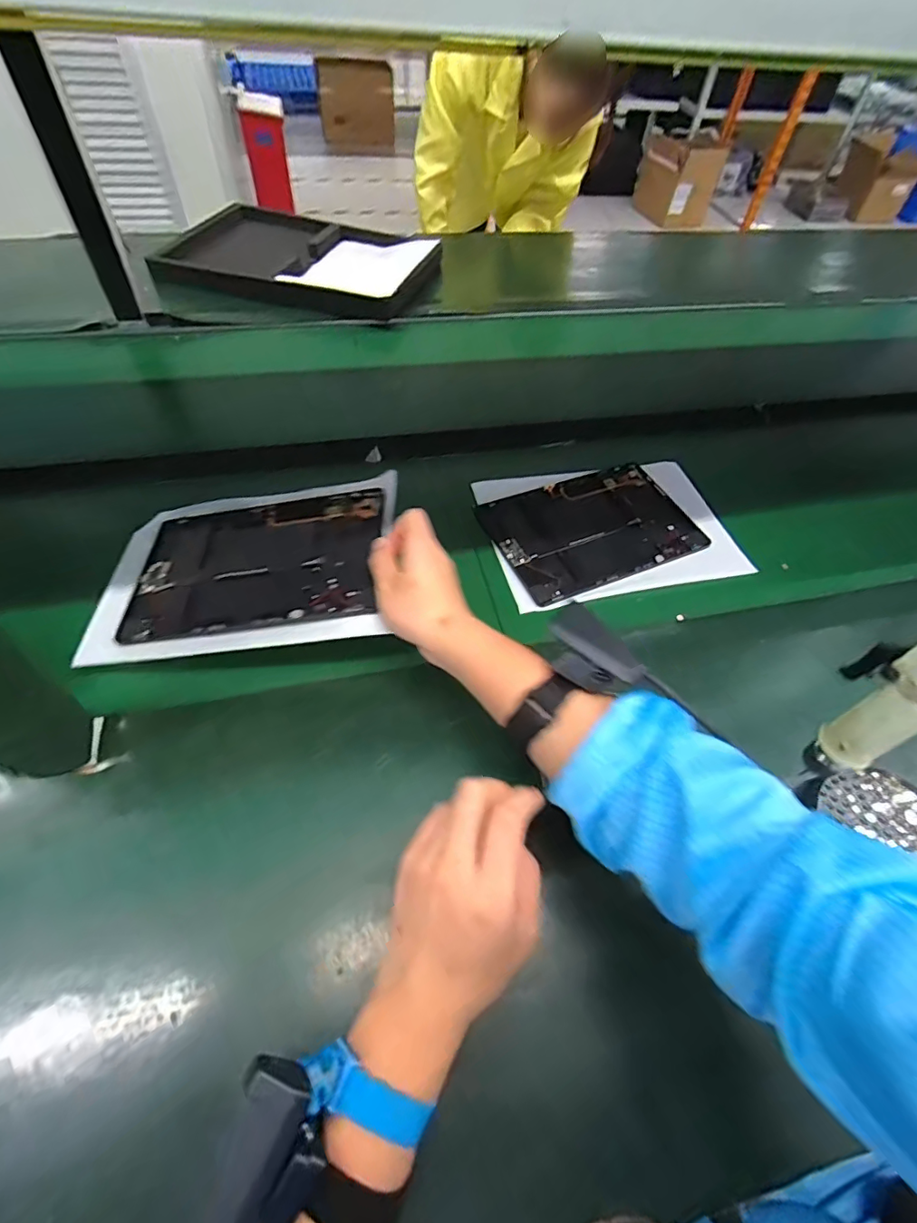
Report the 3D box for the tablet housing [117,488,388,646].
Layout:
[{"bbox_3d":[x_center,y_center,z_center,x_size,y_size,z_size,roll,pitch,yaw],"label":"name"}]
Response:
[{"bbox_3d":[-0.188,-0.048,0.506,0.232,0.008,0.157,-8,52,4],"label":"tablet housing"}]

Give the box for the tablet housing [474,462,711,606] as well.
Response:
[{"bbox_3d":[0.162,-0.101,0.643,0.247,0.013,0.159,-19,59,-19],"label":"tablet housing"}]

